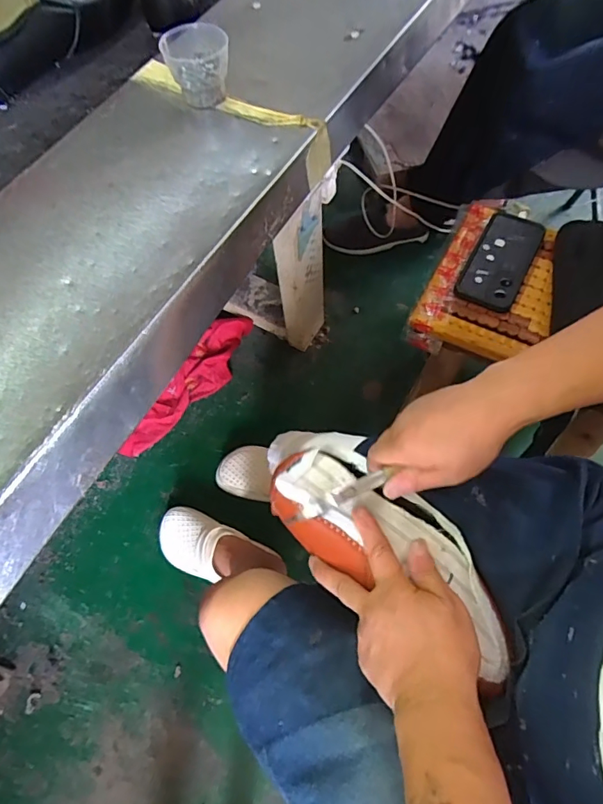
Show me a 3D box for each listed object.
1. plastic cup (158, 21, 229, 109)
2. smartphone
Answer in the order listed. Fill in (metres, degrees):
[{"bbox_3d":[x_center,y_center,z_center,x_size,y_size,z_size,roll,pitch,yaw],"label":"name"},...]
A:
[{"bbox_3d":[-0.102,-0.332,0.470,0.064,0.053,0.052,-13,67,-3],"label":"plastic cup"},{"bbox_3d":[0.289,-0.208,0.681,0.079,0.015,0.180,27,70,14],"label":"smartphone"}]

